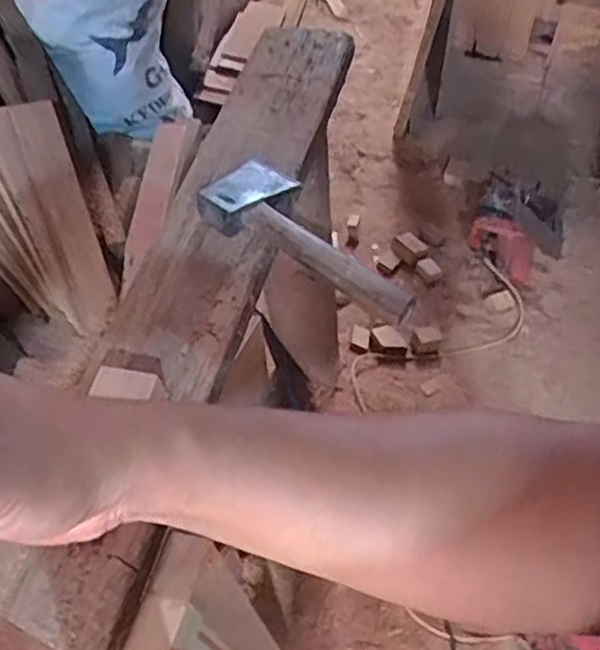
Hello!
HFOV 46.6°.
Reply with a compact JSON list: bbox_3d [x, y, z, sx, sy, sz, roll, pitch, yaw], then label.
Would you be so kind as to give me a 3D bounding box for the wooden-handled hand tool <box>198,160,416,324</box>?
[{"bbox_3d":[0.022,-0.101,0.730,0.256,0.028,0.106,28,57,19],"label":"wooden-handled hand tool"}]

